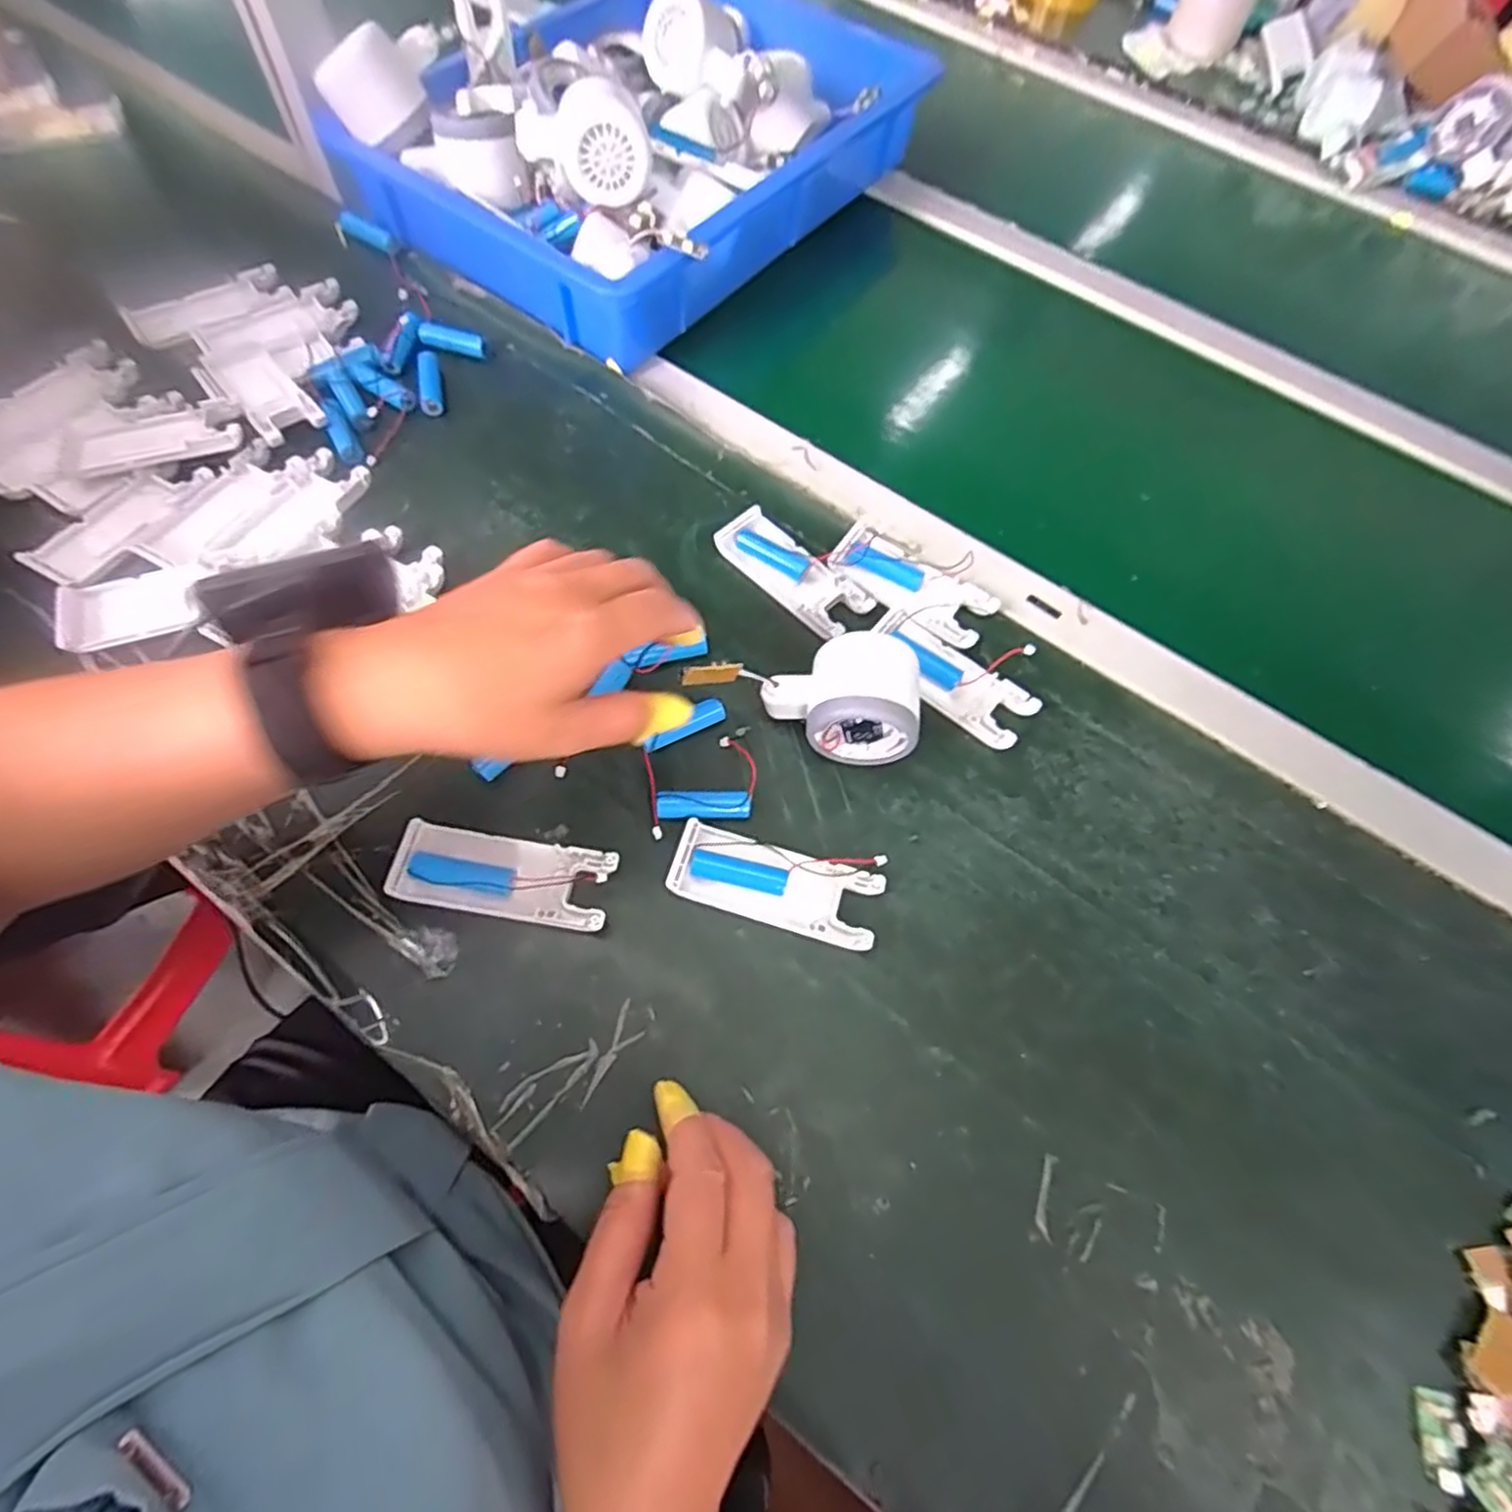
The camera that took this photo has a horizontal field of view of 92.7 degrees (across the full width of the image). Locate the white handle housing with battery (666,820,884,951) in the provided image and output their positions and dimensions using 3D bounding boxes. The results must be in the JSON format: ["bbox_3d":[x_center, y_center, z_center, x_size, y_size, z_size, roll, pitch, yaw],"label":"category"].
[{"bbox_3d":[0.010,0.067,0.370,0.105,0.014,0.040,18,65,4],"label":"white handle housing with battery"}]

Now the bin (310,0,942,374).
[{"bbox_3d":[-0.079,-0.498,0.561,0.284,0.118,0.402,33,67,11],"label":"bin"}]

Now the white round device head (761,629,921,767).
[{"bbox_3d":[0.047,-0.033,0.395,0.081,0.059,0.053,8,65,-1],"label":"white round device head"}]

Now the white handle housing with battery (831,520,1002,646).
[{"bbox_3d":[0.099,-0.109,0.456,0.102,0.014,0.041,33,67,11],"label":"white handle housing with battery"}]

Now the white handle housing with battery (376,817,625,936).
[{"bbox_3d":[-0.125,0.060,0.359,0.104,0.017,0.039,10,65,0],"label":"white handle housing with battery"}]

